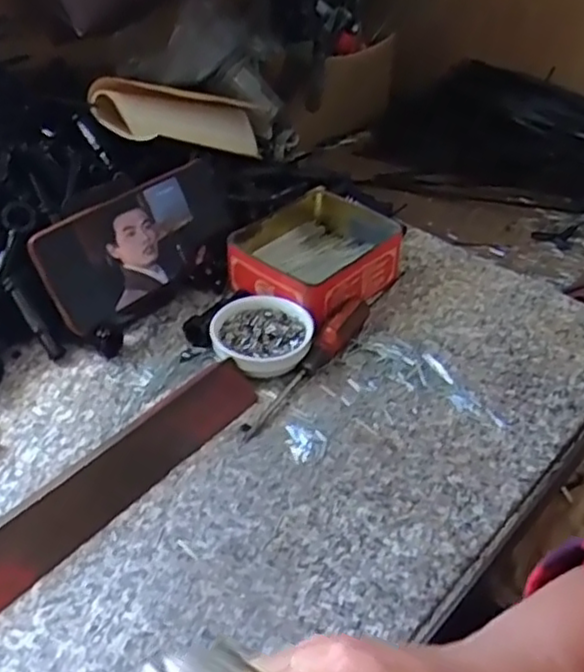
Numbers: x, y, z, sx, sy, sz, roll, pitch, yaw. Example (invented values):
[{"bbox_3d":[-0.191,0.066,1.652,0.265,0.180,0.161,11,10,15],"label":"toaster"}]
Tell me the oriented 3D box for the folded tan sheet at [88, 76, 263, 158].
[{"bbox_3d":[-0.094,-0.213,0.661,0.064,0.049,0.218,27,21,24],"label":"folded tan sheet"}]

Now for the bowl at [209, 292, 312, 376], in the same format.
[{"bbox_3d":[-0.023,0.002,0.499,0.071,0.026,0.072,1,41,-1],"label":"bowl"}]

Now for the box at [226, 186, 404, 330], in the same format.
[{"bbox_3d":[0.020,-0.071,0.569,0.119,0.043,0.143,28,47,28],"label":"box"}]

